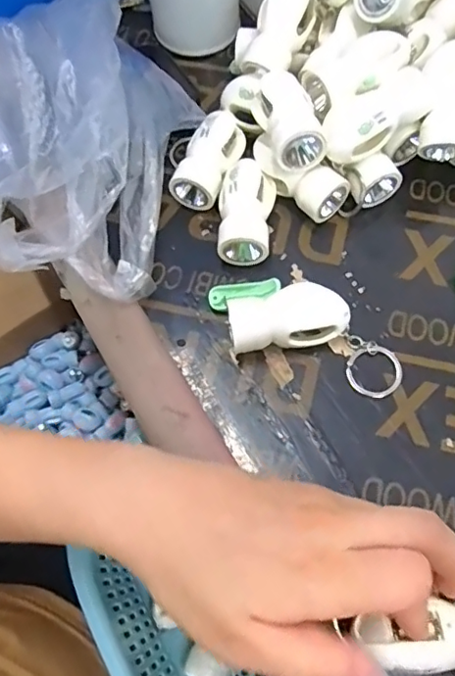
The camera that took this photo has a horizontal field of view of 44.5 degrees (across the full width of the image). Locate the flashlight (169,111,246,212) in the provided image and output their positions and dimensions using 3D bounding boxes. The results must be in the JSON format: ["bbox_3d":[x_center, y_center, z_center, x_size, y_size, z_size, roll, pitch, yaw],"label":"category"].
[{"bbox_3d":[-0.010,-0.112,0.352,0.028,0.022,0.063,25,82,14],"label":"flashlight"}]

